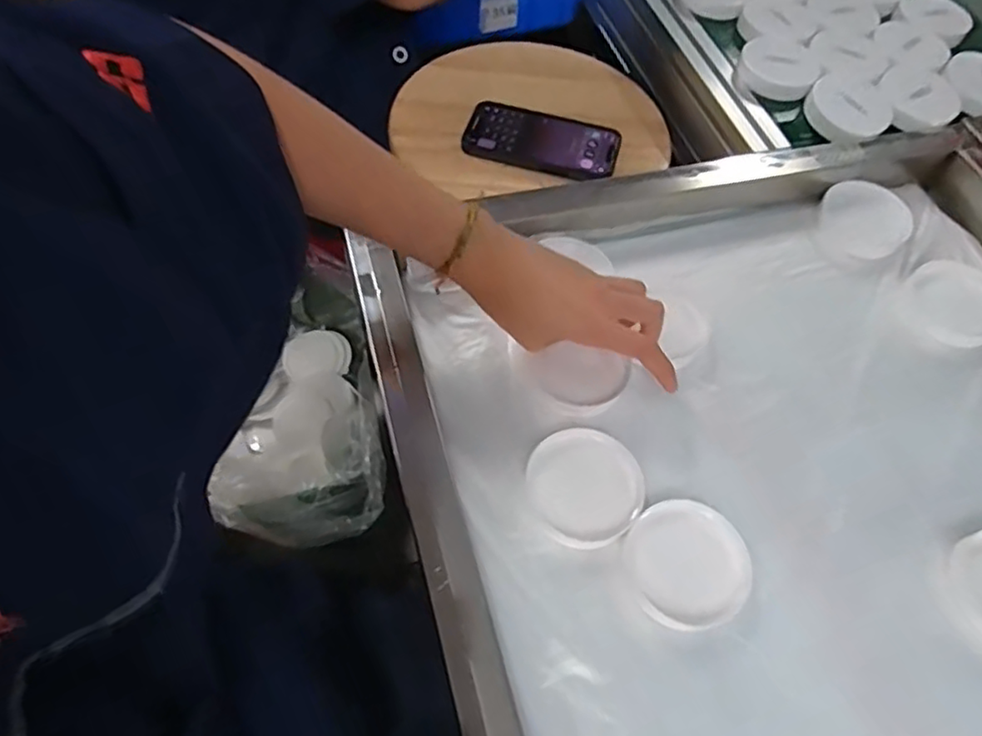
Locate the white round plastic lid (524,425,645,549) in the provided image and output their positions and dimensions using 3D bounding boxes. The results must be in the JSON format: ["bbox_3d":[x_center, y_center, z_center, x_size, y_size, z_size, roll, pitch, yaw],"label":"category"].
[{"bbox_3d":[0.062,0.078,0.426,0.074,0.009,0.079,-2,60,-6],"label":"white round plastic lid"}]

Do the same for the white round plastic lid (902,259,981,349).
[{"bbox_3d":[0.391,-0.054,0.536,0.086,0.014,0.075,-29,66,-19],"label":"white round plastic lid"}]

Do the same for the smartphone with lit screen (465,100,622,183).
[{"bbox_3d":[0.050,-0.222,0.620,0.148,0.010,0.076,13,59,3],"label":"smartphone with lit screen"}]

